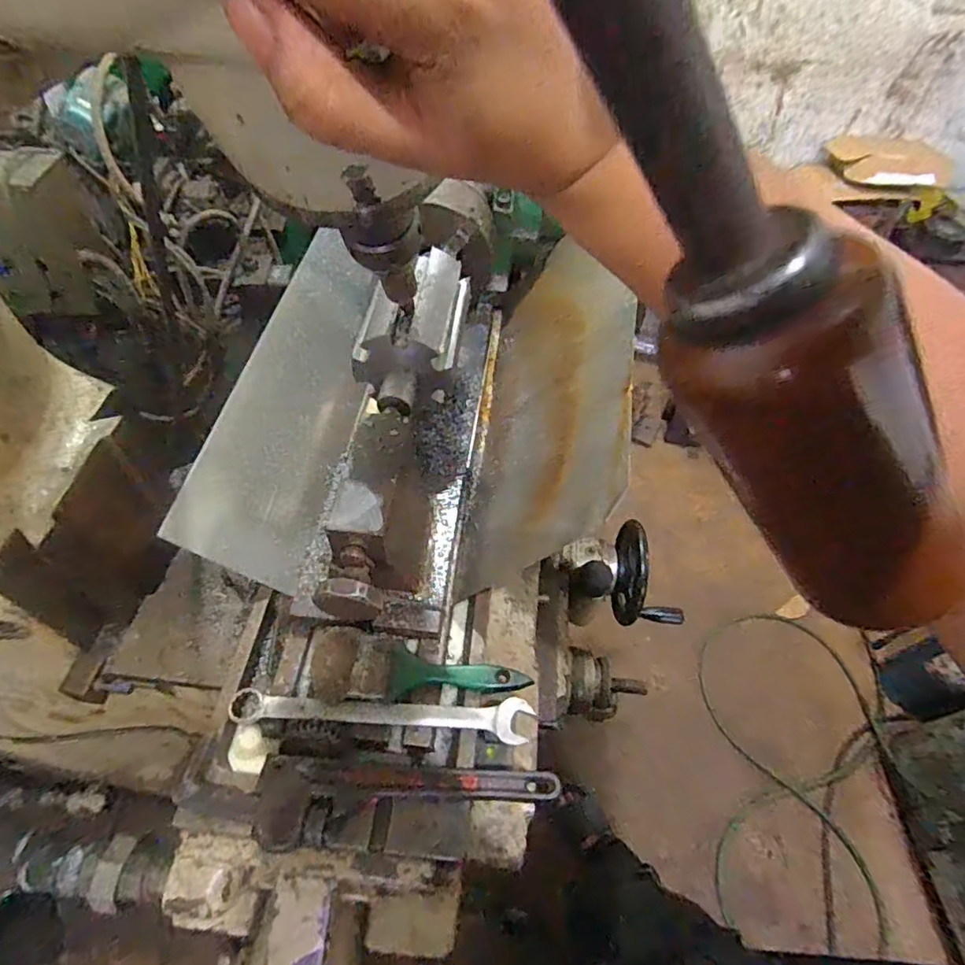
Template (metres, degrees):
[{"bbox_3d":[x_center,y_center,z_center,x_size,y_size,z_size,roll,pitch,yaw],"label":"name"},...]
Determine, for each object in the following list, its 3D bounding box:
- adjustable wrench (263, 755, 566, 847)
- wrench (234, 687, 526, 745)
[{"bbox_3d":[-0.061,0.271,0.472,0.247,0.018,0.065,2,36,-4],"label":"adjustable wrench"},{"bbox_3d":[-0.097,0.216,0.522,0.281,0.019,0.037,5,50,1],"label":"wrench"}]

